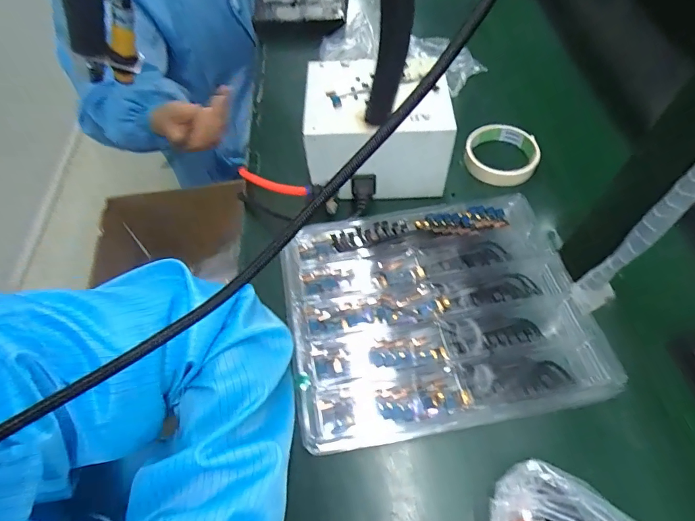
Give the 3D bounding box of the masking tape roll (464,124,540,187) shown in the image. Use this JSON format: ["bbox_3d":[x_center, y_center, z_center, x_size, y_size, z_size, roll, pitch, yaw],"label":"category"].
[{"bbox_3d":[0.193,-0.135,0.513,0.087,0.025,0.085,-1,59,2],"label":"masking tape roll"}]

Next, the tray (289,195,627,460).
[{"bbox_3d":[0.088,0.046,0.402,0.290,0.030,0.229,-10,59,-4],"label":"tray"}]

